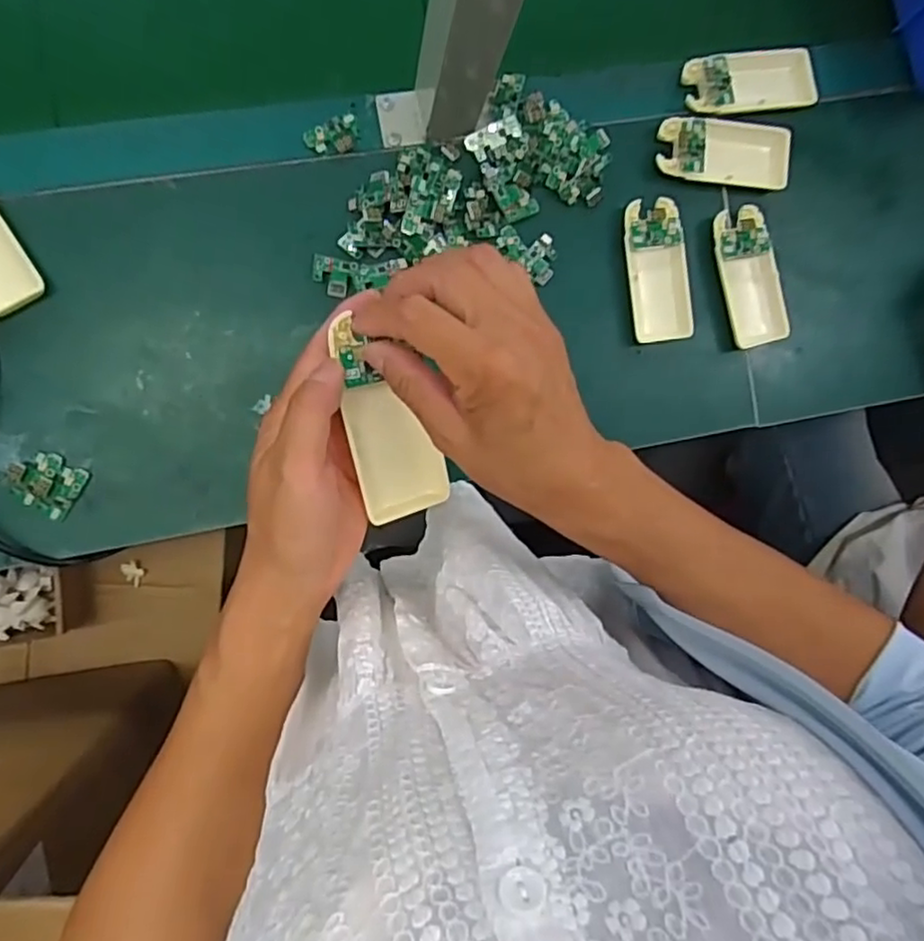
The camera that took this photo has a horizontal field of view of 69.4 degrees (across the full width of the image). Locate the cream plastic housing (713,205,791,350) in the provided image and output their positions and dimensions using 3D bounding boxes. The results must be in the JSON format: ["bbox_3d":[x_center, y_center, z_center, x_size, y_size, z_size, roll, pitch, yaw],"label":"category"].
[{"bbox_3d":[0.228,-0.152,0.527,0.050,0.014,0.105,-13,93,-7],"label":"cream plastic housing"}]

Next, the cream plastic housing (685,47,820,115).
[{"bbox_3d":[0.227,-0.302,0.520,0.109,0.020,0.047,-12,93,-7],"label":"cream plastic housing"}]

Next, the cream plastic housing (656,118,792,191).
[{"bbox_3d":[0.205,-0.245,0.515,0.107,0.011,0.048,-3,92,-7],"label":"cream plastic housing"}]

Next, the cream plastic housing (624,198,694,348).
[{"bbox_3d":[0.152,-0.153,0.512,0.049,0.010,0.105,-10,92,-7],"label":"cream plastic housing"}]

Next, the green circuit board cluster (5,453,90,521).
[{"bbox_3d":[-0.289,0.008,0.464,0.044,0.008,0.039,31,87,-7],"label":"green circuit board cluster"}]

